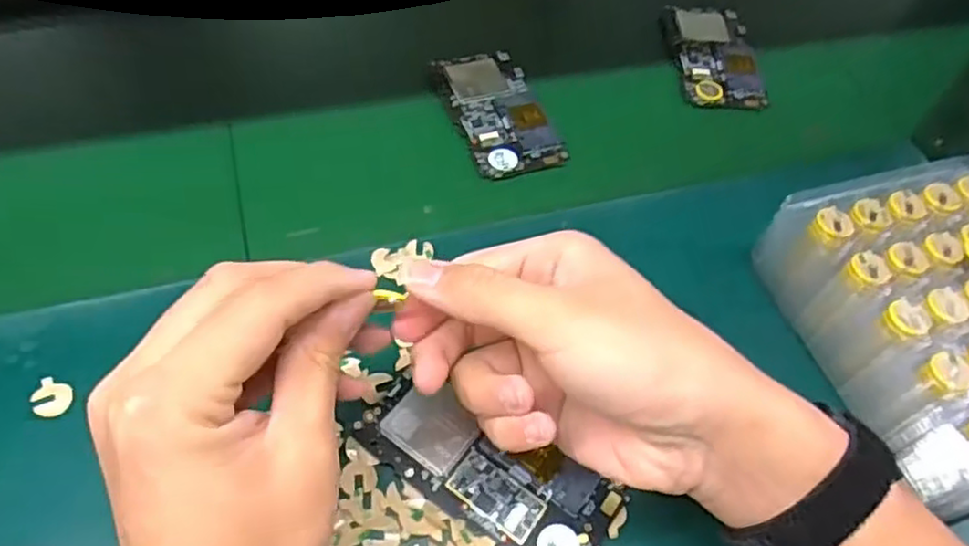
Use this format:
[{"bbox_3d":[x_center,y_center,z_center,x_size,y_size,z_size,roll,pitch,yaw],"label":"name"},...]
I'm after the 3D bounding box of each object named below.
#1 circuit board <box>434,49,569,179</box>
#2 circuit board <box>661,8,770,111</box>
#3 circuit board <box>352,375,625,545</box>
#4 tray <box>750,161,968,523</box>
[{"bbox_3d":[0.009,-0.118,0.496,0.061,0.011,0.119,-15,56,-16],"label":"circuit board"},{"bbox_3d":[0.185,-0.176,0.555,0.062,0.013,0.120,1,53,-5],"label":"circuit board"},{"bbox_3d":[-0.001,0.096,0.330,0.123,0.011,0.056,27,55,14],"label":"circuit board"},{"bbox_3d":[0.252,0.027,0.375,0.152,0.065,0.176,-12,55,-14],"label":"tray"}]

